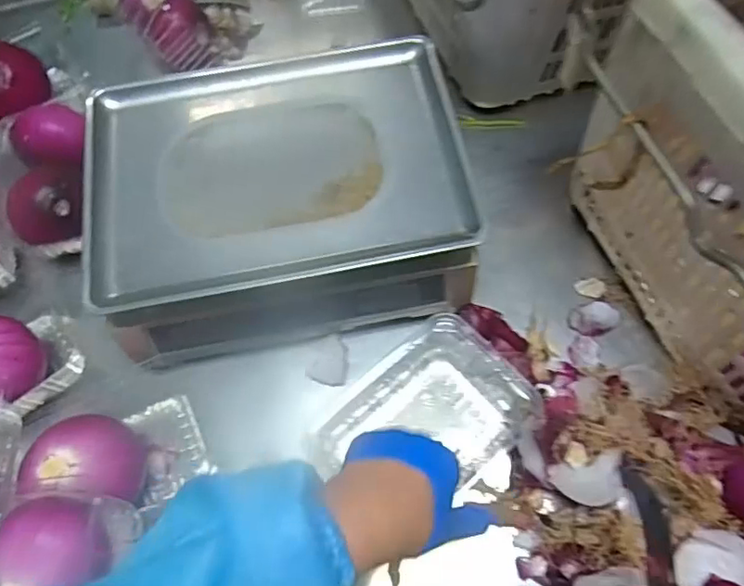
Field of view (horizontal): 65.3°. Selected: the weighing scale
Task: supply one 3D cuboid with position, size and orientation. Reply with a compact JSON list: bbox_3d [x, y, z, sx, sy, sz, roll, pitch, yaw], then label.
[{"bbox_3d":[-0.085,-0.094,0.577,0.348,0.110,0.264,-12,66,-4],"label":"weighing scale"}]

